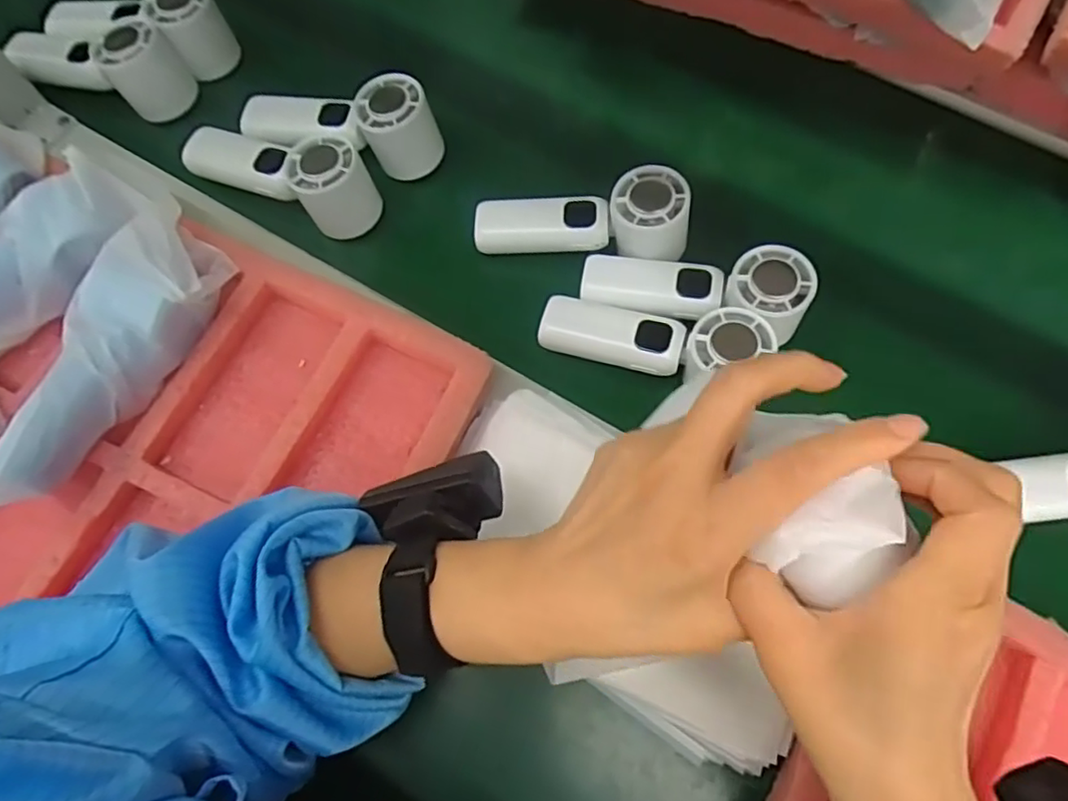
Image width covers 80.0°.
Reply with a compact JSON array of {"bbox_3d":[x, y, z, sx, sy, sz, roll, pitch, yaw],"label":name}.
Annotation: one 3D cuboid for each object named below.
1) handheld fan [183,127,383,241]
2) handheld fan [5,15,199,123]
[{"bbox_3d":[-0.193,-0.178,0.480,0.150,0.057,0.050,25,72,8],"label":"handheld fan"},{"bbox_3d":[-0.358,-0.273,0.528,0.142,0.064,0.054,13,70,20],"label":"handheld fan"}]

